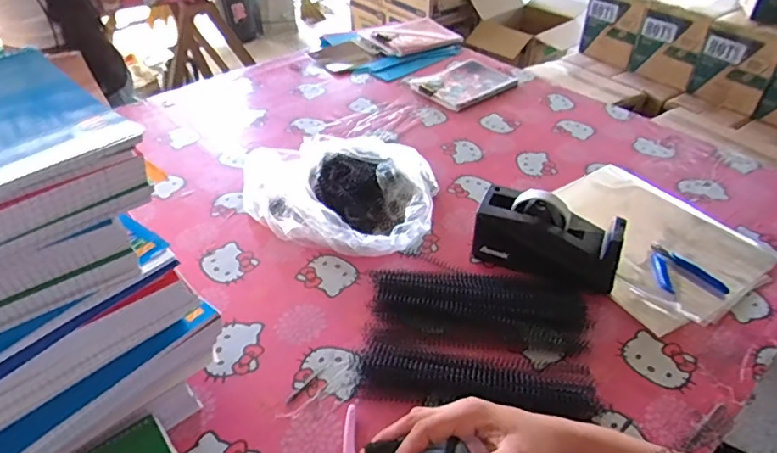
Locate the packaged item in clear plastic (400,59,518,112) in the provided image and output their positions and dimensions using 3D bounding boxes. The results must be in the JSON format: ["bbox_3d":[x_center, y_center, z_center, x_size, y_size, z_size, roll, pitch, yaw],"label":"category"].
[{"bbox_3d":[0.176,-0.345,1.248,0.233,0.017,0.187,-26,48,-27],"label":"packaged item in clear plastic"}]

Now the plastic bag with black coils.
[{"bbox_3d":[-0.100,-0.058,0.876,0.350,0.061,0.271,6,42,6],"label":"plastic bag with black coils"}]

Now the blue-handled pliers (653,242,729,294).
[{"bbox_3d":[0.432,0.059,0.767,0.092,0.010,0.098,0,42,-1],"label":"blue-handled pliers"}]

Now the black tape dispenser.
[{"bbox_3d":[0.227,0.017,0.750,0.198,0.120,0.073,18,44,17],"label":"black tape dispenser"}]

